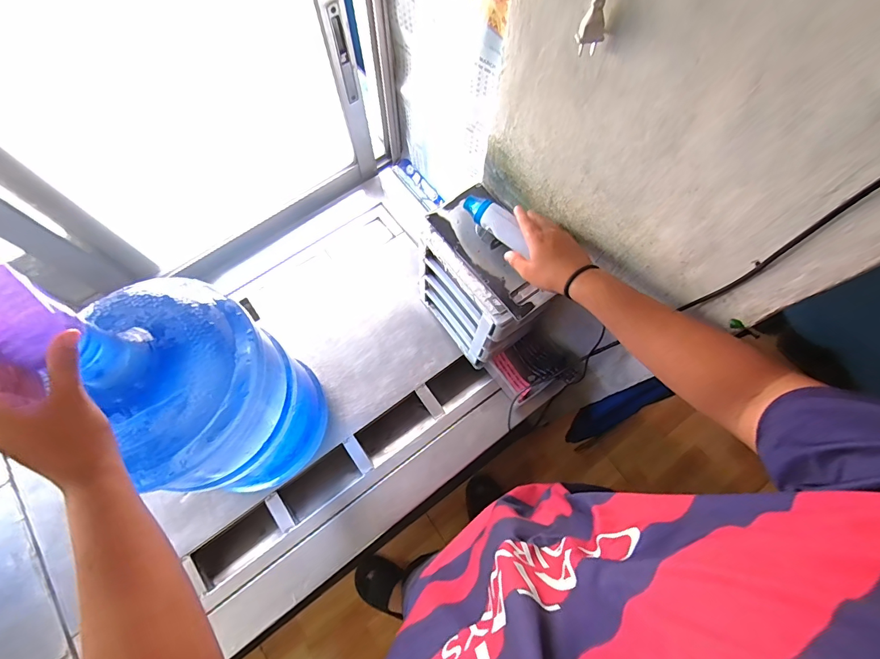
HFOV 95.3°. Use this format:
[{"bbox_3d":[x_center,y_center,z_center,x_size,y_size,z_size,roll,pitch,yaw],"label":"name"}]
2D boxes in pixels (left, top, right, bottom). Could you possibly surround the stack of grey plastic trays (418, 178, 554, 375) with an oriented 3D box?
[{"bbox_3d":[0.077,-0.080,0.768,0.157,0.252,0.232,-35,74,-12],"label":"stack of grey plastic trays"}]

